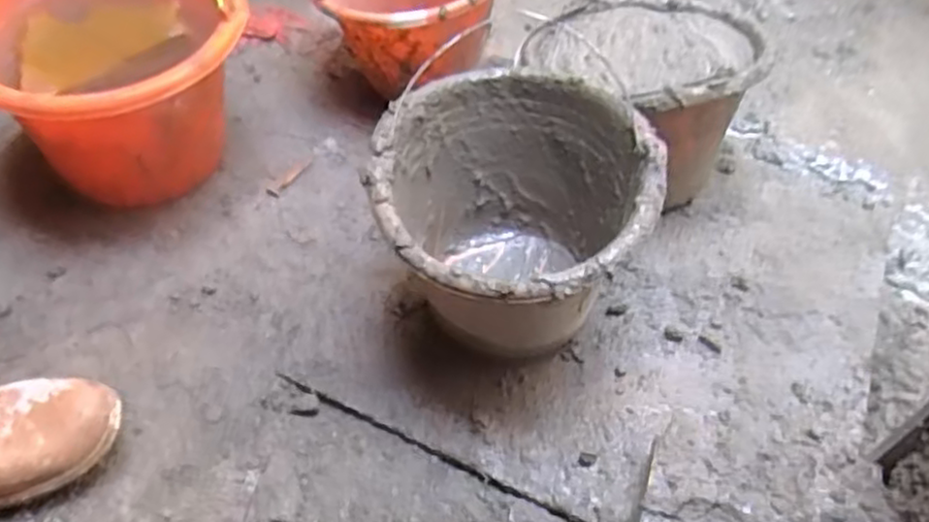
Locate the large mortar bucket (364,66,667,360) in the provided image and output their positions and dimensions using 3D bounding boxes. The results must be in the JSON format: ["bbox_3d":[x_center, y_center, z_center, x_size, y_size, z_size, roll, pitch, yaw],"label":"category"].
[{"bbox_3d":[0.039,-0.024,0.643,0.231,0.182,0.258,-16,51,-13],"label":"large mortar bucket"}]

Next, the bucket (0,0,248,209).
[{"bbox_3d":[-0.371,-0.207,0.794,0.270,0.232,0.305,-15,51,-12],"label":"bucket"}]

